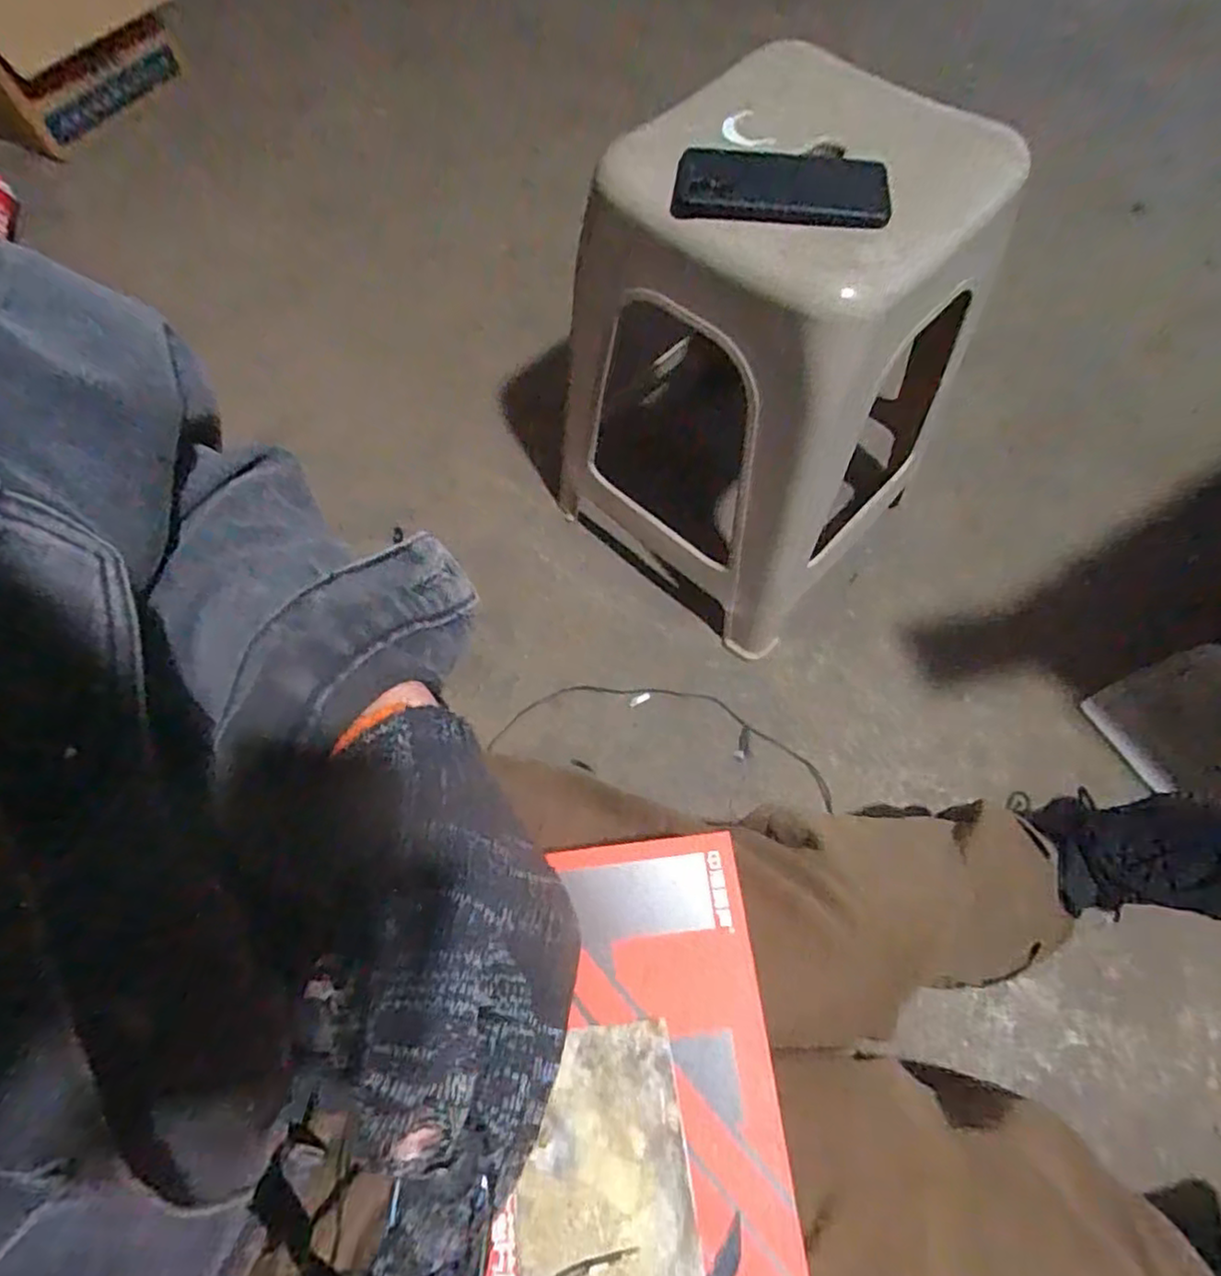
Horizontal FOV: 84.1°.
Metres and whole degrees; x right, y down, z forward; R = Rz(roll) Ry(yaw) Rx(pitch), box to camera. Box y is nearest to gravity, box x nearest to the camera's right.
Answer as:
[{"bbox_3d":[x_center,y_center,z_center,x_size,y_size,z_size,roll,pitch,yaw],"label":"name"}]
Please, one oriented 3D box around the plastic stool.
[{"bbox_3d":[0.173,-0.293,0.776,0.352,0.525,0.362,37,71,17],"label":"plastic stool"}]

